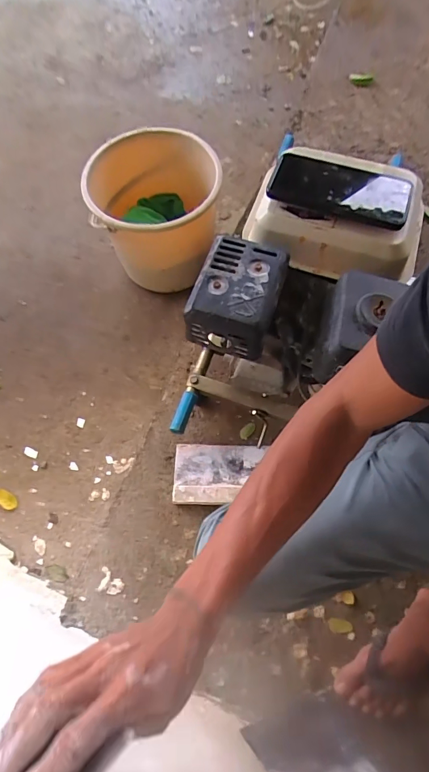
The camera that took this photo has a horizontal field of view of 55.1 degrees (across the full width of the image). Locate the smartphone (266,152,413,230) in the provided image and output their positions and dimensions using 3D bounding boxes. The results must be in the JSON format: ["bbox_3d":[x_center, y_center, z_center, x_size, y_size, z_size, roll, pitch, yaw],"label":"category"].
[{"bbox_3d":[0.161,-0.256,0.532,0.177,0.016,0.081,19,77,11],"label":"smartphone"}]

